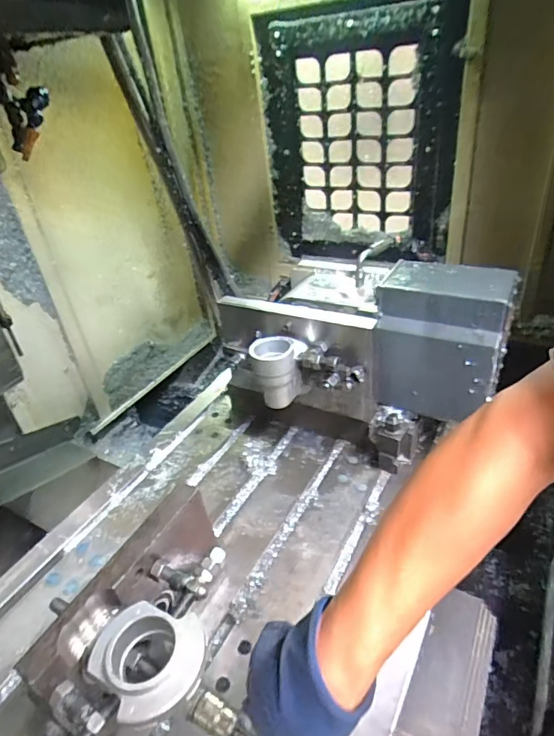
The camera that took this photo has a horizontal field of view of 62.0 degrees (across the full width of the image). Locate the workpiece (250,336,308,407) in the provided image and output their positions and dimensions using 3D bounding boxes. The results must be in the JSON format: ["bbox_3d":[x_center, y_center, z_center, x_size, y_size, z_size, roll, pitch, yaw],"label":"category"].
[{"bbox_3d":[0.006,0.011,0.798,0.092,0.115,0.062,-5,33,3],"label":"workpiece"}]

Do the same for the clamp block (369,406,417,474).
[{"bbox_3d":[0.218,0.130,0.864,0.086,0.110,0.073,2,34,13],"label":"clamp block"}]

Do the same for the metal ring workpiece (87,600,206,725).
[{"bbox_3d":[-0.130,0.286,0.455,0.107,0.020,0.100,-5,33,3],"label":"metal ring workpiece"}]

